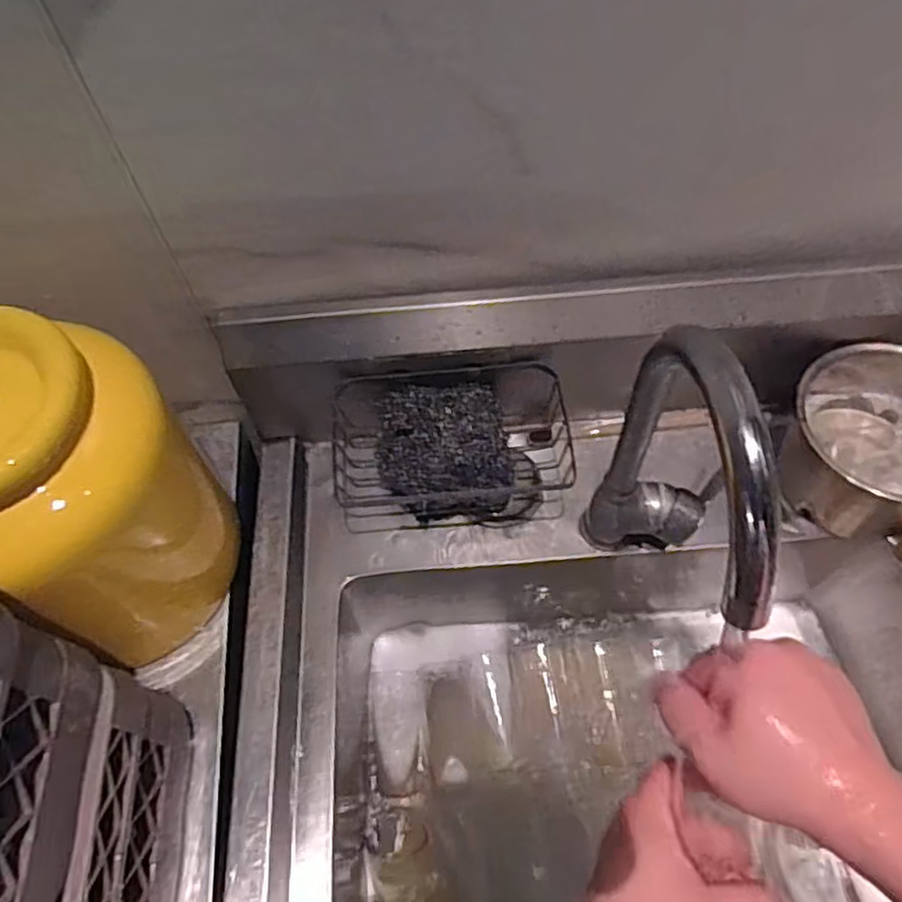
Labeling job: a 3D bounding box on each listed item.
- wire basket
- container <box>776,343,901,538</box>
[{"bbox_3d":[-0.004,-0.001,0.625,0.204,0.103,0.111,-6,60,-1],"label":"wire basket"},{"bbox_3d":[0.370,-0.010,0.608,0.146,0.099,0.147,-23,61,-10],"label":"container"}]

